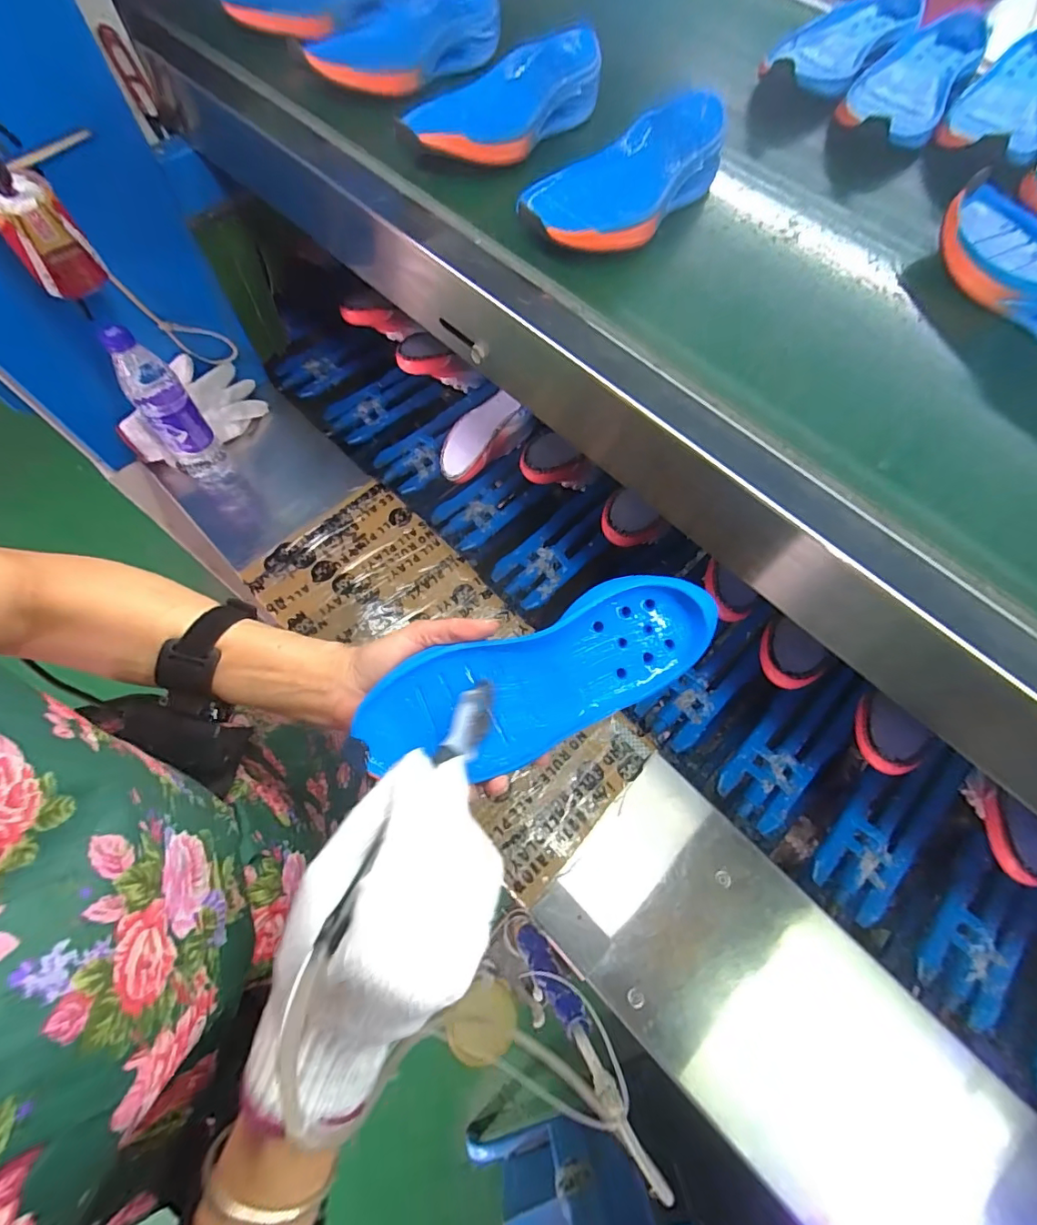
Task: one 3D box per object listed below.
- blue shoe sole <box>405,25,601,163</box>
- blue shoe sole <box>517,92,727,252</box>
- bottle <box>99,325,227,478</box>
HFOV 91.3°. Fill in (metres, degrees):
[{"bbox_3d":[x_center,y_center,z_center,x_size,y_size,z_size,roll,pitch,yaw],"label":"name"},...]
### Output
[{"bbox_3d":[-0.008,-0.468,0.464,0.098,0.041,0.216,39,70,16],"label":"blue shoe sole"},{"bbox_3d":[0.093,-0.361,0.420,0.086,0.038,0.216,38,70,16],"label":"blue shoe sole"},{"bbox_3d":[-0.469,-0.267,0.675,0.071,0.216,0.063,-37,70,-17],"label":"bottle"}]

